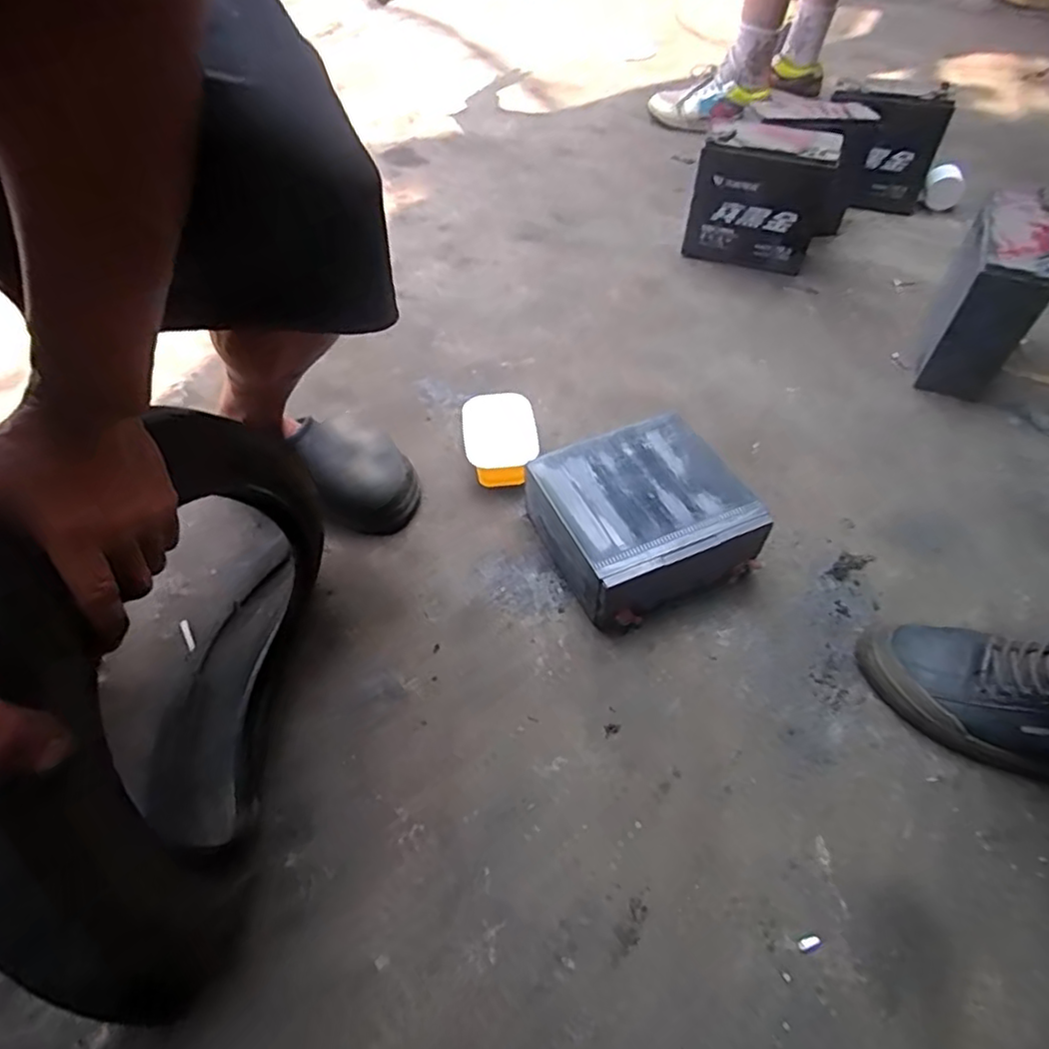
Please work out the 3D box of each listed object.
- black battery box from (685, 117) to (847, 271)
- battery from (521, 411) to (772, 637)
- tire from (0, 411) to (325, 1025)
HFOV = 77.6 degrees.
[{"bbox_3d":[0.353,-0.479,0.975,0.200,0.185,0.081,14,53,13],"label":"black battery box"},{"bbox_3d":[0.118,-0.010,0.667,0.186,0.087,0.176,-20,53,-13],"label":"battery"},{"bbox_3d":[-0.239,0.098,0.446,0.099,0.286,0.372,-3,51,1],"label":"tire"}]

